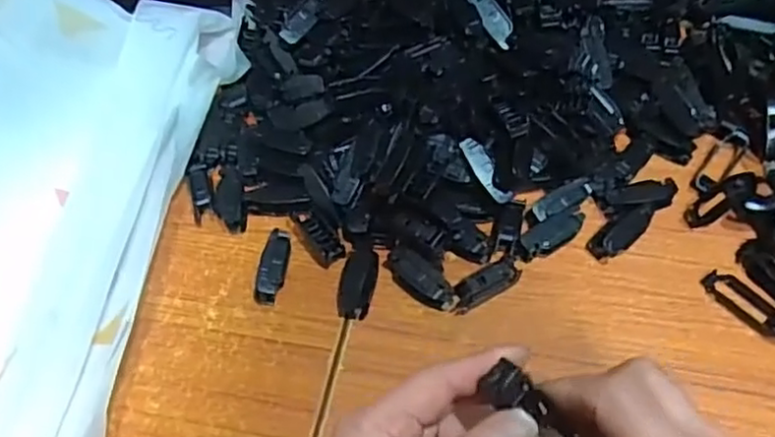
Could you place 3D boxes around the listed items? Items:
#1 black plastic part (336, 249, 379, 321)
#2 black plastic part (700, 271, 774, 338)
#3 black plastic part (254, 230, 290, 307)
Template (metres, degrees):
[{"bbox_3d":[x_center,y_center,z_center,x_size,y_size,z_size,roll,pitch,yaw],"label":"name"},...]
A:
[{"bbox_3d":[-0.020,0.041,0.435,0.023,0.011,0.046,7,56,8],"label":"black plastic part"},{"bbox_3d":[0.223,0.053,0.414,0.021,0.011,0.057,-34,60,-19],"label":"black plastic part"},{"bbox_3d":[-0.075,0.032,0.442,0.015,0.021,0.046,7,56,8],"label":"black plastic part"}]

